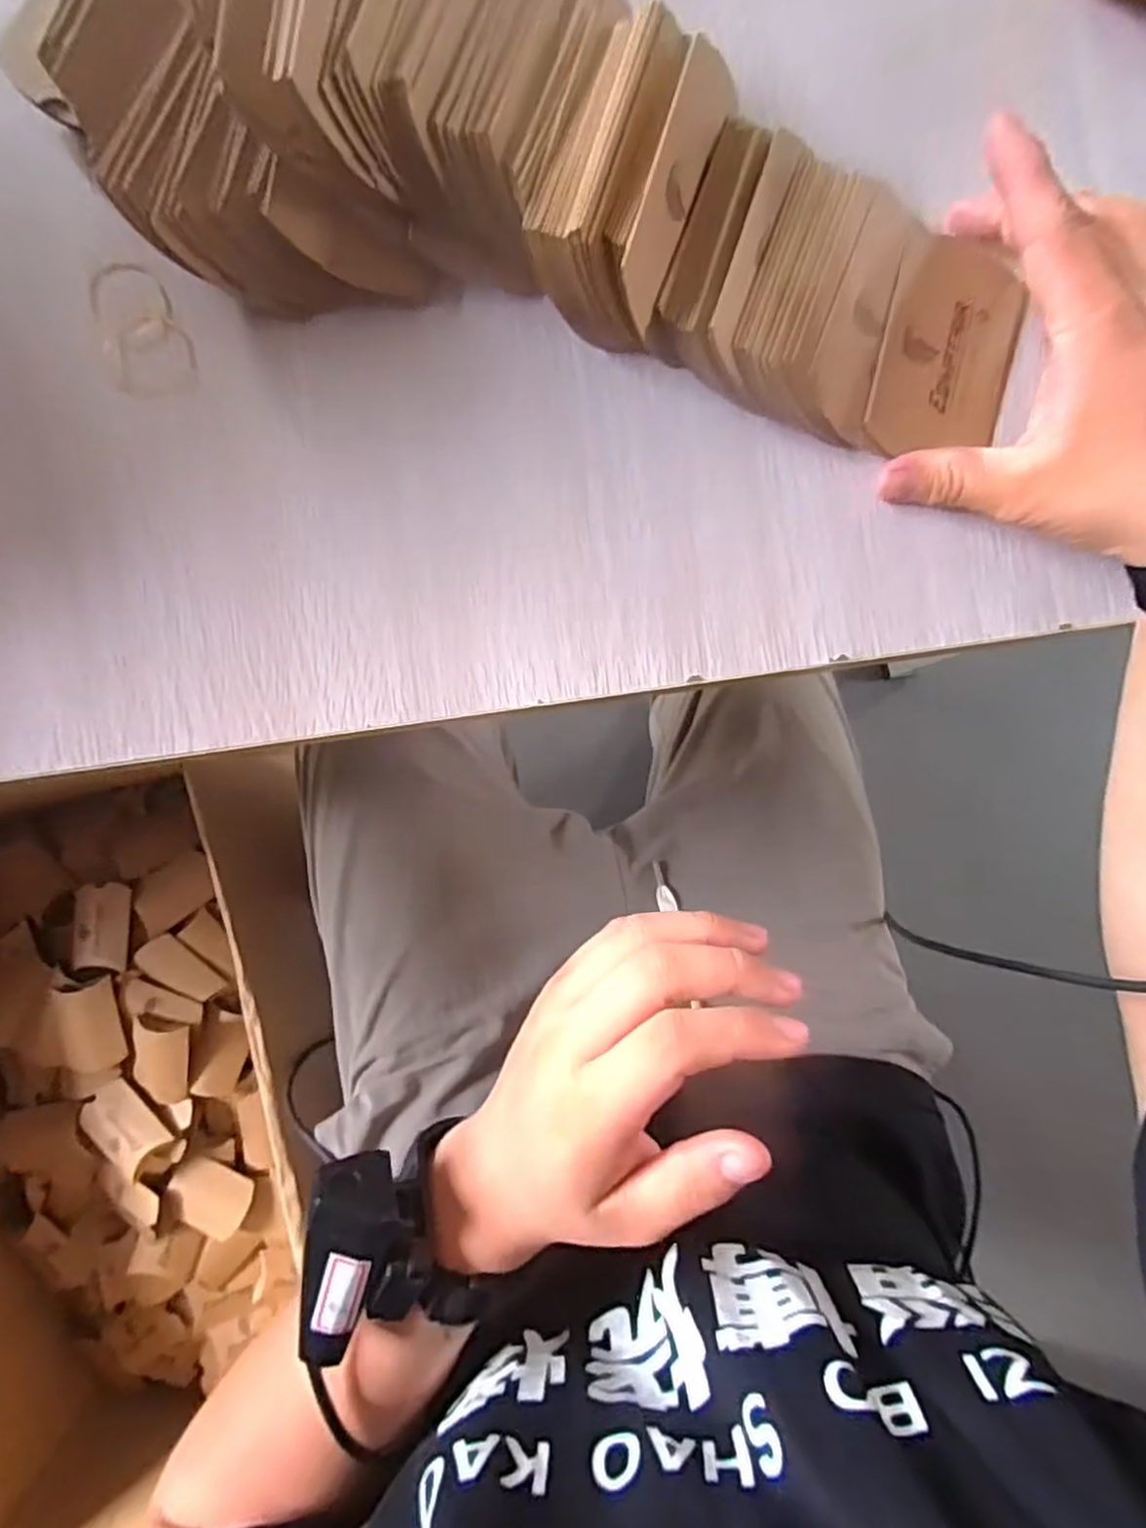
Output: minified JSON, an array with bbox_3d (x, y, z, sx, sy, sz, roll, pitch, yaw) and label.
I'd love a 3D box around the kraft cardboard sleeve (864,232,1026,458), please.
[{"bbox_3d":[0.158,-0.173,0.296,0.057,0.004,0.091,13,92,-12],"label":"kraft cardboard sleeve"}]

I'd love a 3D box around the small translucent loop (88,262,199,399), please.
[{"bbox_3d":[-0.178,-0.179,0.290,0.033,0.004,0.061,-24,89,-3],"label":"small translucent loop"}]

